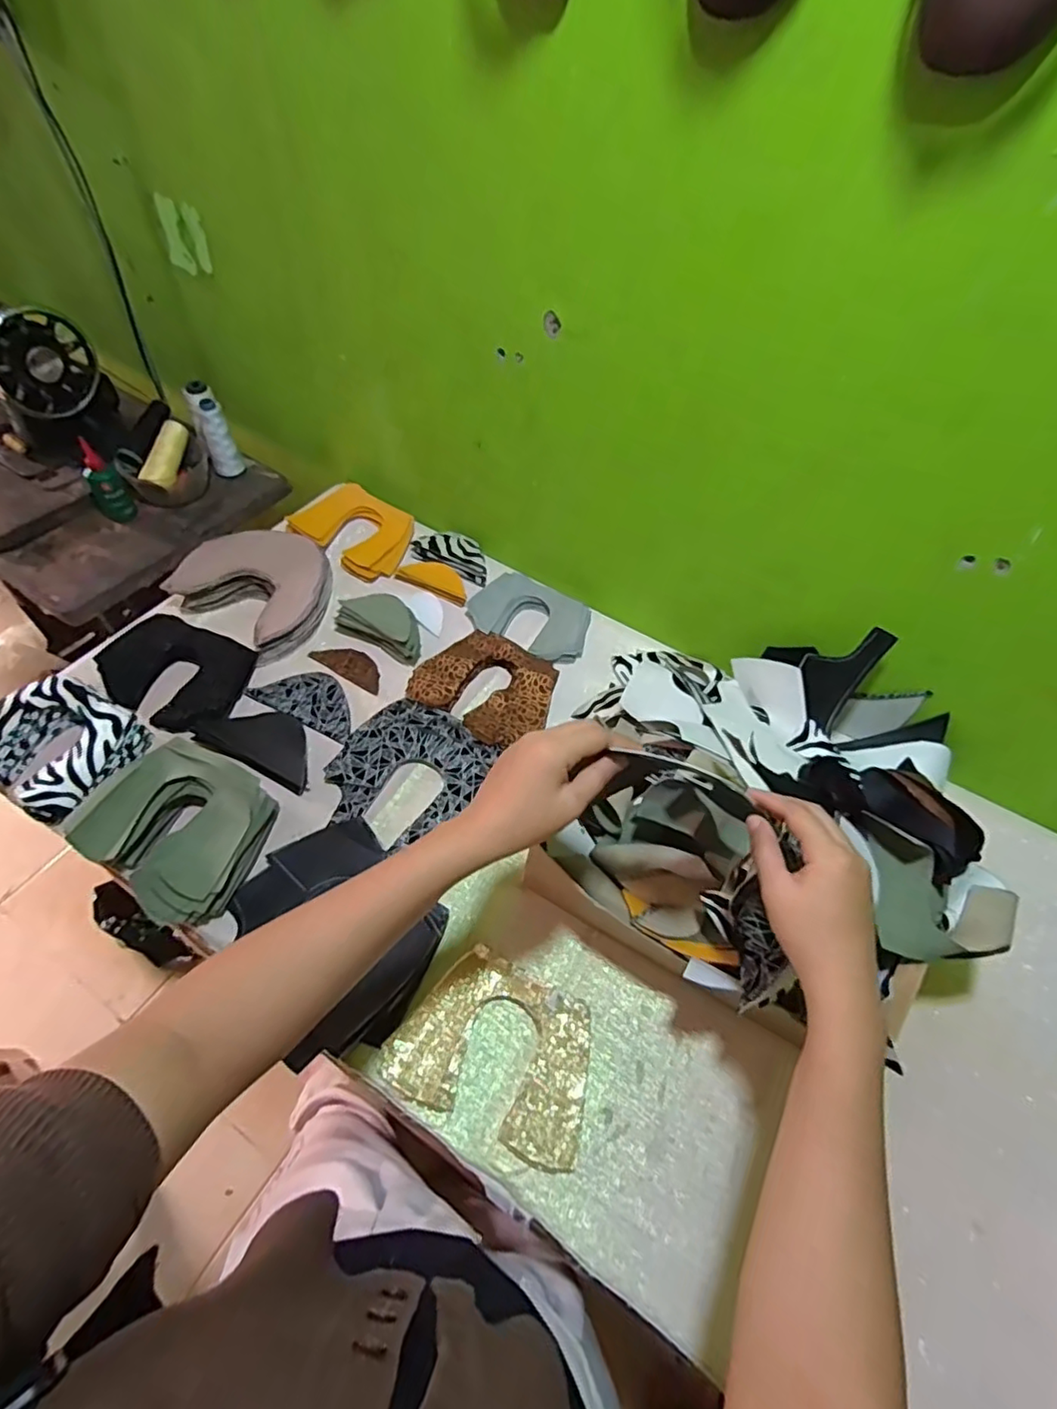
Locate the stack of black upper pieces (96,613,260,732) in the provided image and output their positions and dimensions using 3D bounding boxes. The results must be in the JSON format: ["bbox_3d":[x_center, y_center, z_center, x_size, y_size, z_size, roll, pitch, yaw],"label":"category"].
[{"bbox_3d":[-0.427,-0.041,0.730,0.164,0.032,0.136,12,54,3],"label":"stack of black upper pieces"}]

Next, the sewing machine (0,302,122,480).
[{"bbox_3d":[-0.815,-0.508,0.908,0.406,0.229,0.160,27,56,13],"label":"sewing machine"}]

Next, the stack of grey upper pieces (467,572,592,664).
[{"bbox_3d":[0.003,-0.120,0.815,0.165,0.020,0.105,27,56,13],"label":"stack of grey upper pieces"}]

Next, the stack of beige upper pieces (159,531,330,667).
[{"bbox_3d":[-0.350,-0.161,0.802,0.173,0.055,0.171,26,56,13],"label":"stack of beige upper pieces"}]

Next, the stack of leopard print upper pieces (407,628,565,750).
[{"bbox_3d":[-0.051,-0.028,0.748,0.167,0.014,0.134,27,56,14],"label":"stack of leopard print upper pieces"}]

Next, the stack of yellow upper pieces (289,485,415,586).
[{"bbox_3d":[-0.255,-0.259,0.892,0.167,0.036,0.129,25,56,12],"label":"stack of yellow upper pieces"}]

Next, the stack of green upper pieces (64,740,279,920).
[{"bbox_3d":[-0.348,0.119,0.604,0.171,0.042,0.151,26,56,13],"label":"stack of green upper pieces"}]

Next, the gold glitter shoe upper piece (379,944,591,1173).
[{"bbox_3d":[-0.024,0.298,0.529,0.171,0.019,0.128,22,55,10],"label":"gold glitter shoe upper piece"}]

